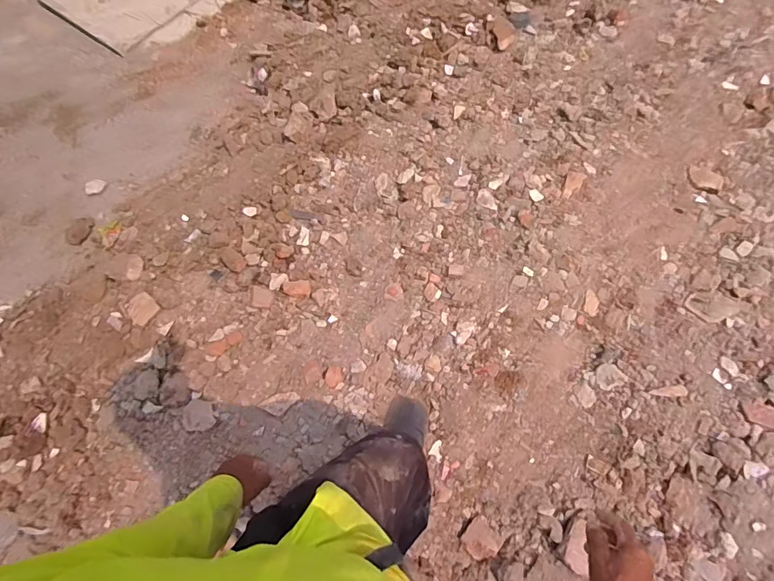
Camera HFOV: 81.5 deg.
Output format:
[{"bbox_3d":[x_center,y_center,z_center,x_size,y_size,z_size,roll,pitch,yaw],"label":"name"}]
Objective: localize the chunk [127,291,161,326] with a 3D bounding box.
[{"bbox_3d":[-0.823,0.061,1.512,0.096,0.015,0.091,35,73,14],"label":"chunk"}]

